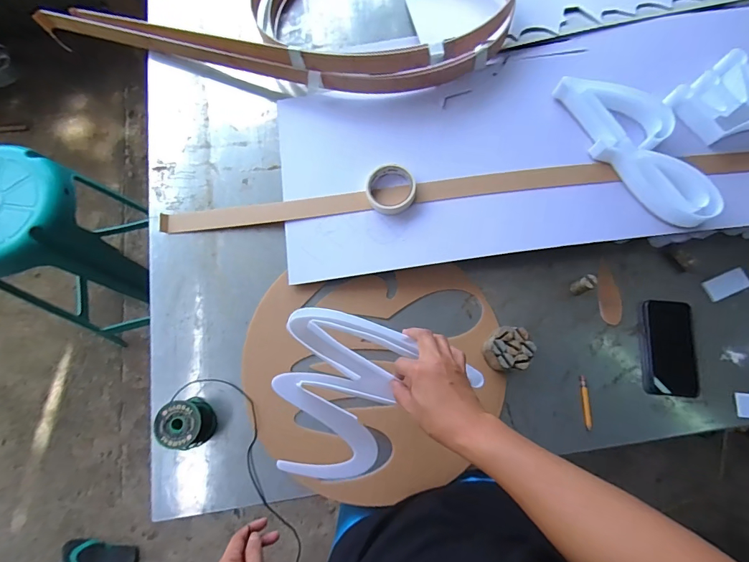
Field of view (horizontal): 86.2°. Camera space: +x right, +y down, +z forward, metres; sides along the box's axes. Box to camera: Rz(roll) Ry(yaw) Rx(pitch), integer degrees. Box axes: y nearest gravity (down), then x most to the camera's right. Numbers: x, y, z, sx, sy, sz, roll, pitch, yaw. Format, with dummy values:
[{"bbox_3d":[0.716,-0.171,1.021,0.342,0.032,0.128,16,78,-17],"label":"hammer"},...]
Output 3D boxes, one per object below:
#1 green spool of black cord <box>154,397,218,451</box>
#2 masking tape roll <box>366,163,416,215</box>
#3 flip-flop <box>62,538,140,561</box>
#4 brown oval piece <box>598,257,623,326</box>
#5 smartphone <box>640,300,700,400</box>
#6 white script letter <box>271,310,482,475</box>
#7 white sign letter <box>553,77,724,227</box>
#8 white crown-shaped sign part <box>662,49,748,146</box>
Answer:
[{"bbox_3d":[-0.299,0.226,0.639,0.069,0.066,0.071,0,75,0],"label":"green spool of black cord"},{"bbox_3d":[0.028,-0.169,0.725,0.087,0.028,0.098,-7,77,-1],"label":"masking tape roll"},{"bbox_3d":[-0.856,0.860,1.240,0.225,0.036,0.098,2,77,1],"label":"flip-flop"},{"bbox_3d":[0.429,0.019,0.734,0.041,0.009,0.123,1,75,1],"label":"brown oval piece"},{"bbox_3d":[0.515,0.116,0.698,0.088,0.013,0.161,5,75,2],"label":"smartphone"},{"bbox_3d":[-0.001,0.162,0.531,0.264,0.047,0.209,14,76,4],"label":"white script letter"},{"bbox_3d":[0.471,-0.238,0.714,0.148,0.056,0.330,-23,78,-5],"label":"white sign letter"},{"bbox_3d":[0.687,-0.351,0.745,0.284,0.036,0.163,-12,77,-2],"label":"white crown-shaped sign part"}]

